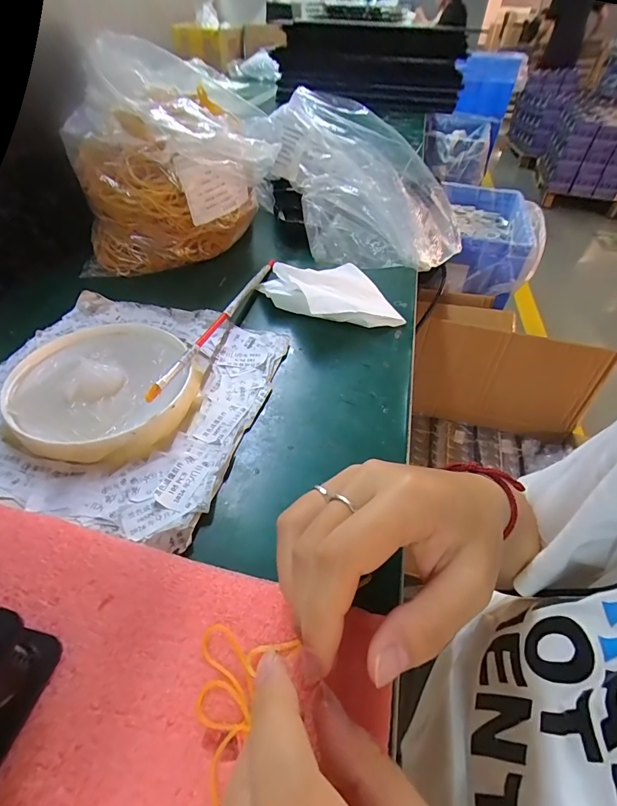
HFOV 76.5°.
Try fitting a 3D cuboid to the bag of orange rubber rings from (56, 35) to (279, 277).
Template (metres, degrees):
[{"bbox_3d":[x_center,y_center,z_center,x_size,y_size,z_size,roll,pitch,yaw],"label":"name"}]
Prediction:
[{"bbox_3d":[-0.128,-0.238,0.396,0.178,0.159,0.152,2,45,-2],"label":"bag of orange rubber rings"}]

